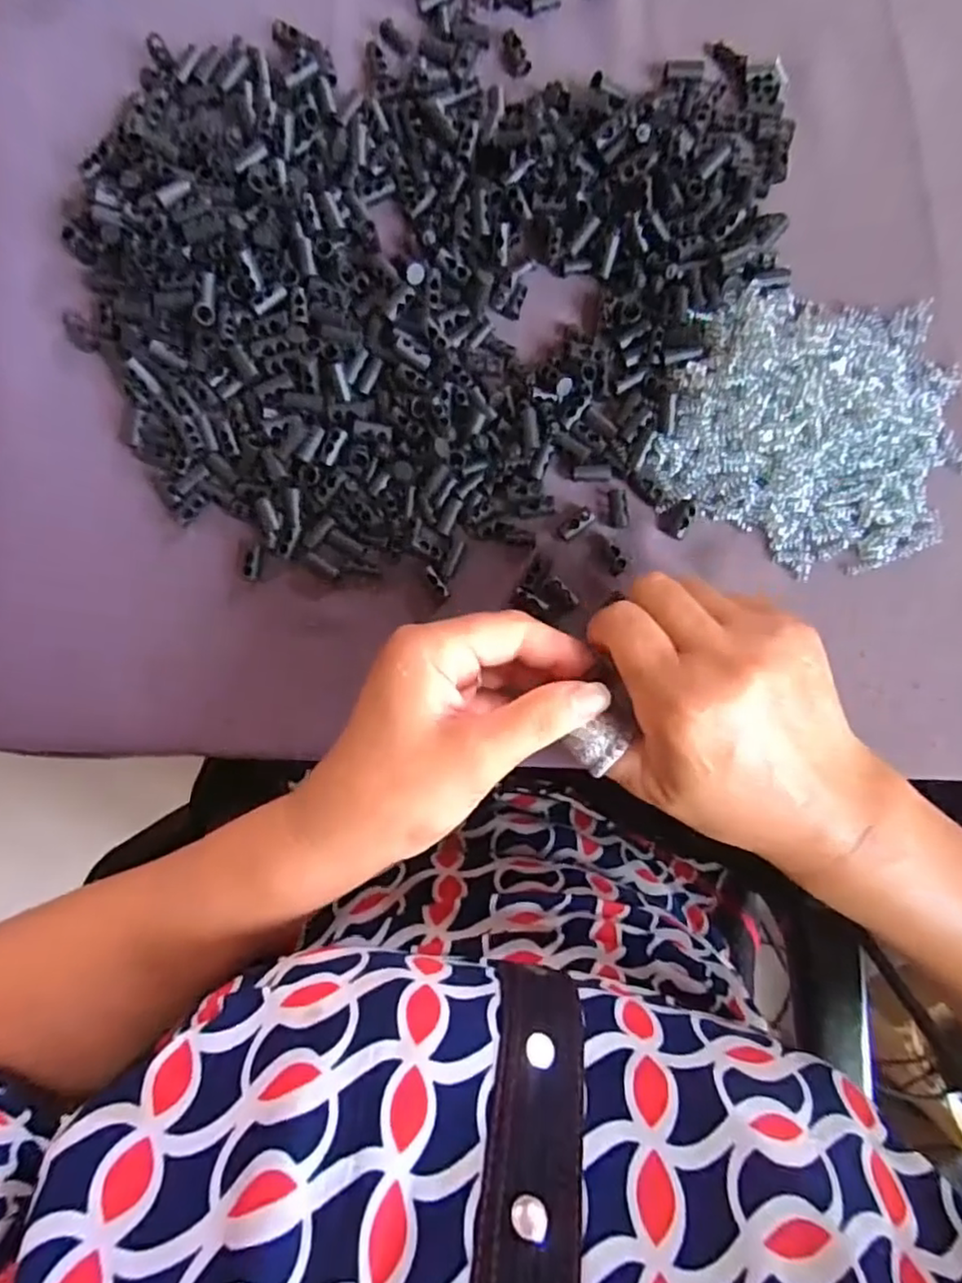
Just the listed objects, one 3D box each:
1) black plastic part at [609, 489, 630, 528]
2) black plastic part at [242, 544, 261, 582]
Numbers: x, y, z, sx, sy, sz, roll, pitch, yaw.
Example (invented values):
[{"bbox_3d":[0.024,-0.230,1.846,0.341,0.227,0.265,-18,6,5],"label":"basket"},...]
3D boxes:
[{"bbox_3d":[0.068,-0.065,0.318,0.010,0.005,0.018,-5,87,3],"label":"black plastic part"},{"bbox_3d":[-0.113,-0.039,0.324,0.009,0.006,0.018,19,106,4],"label":"black plastic part"}]

